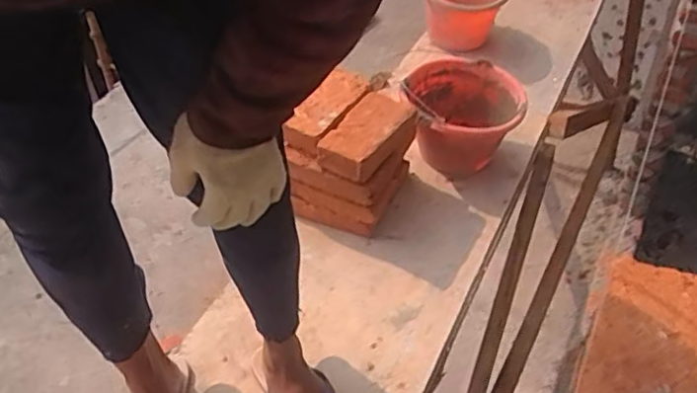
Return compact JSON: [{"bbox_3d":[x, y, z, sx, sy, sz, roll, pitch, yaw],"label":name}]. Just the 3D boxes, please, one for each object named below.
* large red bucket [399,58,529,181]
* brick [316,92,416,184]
[{"bbox_3d":[0.234,-0.167,1.321,0.219,0.182,0.208,-3,44,3],"label":"large red bucket"},{"bbox_3d":[0.036,-0.113,1.133,0.104,0.060,0.197,26,53,29],"label":"brick"}]

